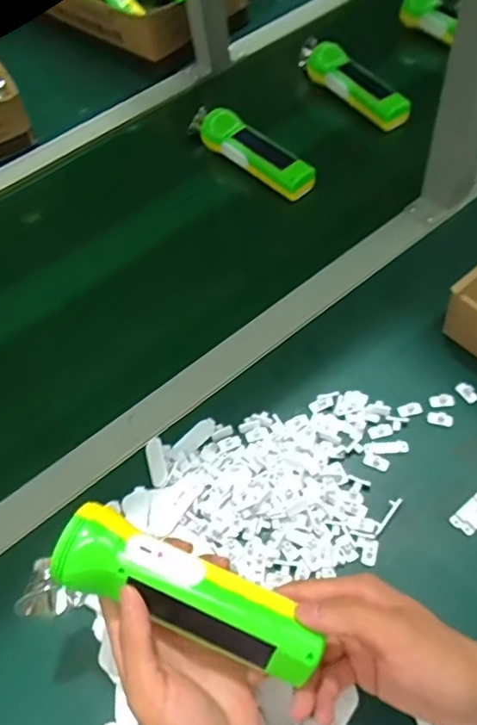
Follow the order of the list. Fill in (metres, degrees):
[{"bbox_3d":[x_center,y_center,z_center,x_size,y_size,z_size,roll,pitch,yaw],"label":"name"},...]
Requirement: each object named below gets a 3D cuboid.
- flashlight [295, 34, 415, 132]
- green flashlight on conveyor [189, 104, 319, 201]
[{"bbox_3d":[0.145,-0.380,0.736,0.042,0.035,0.200,-31,59,-13],"label":"flashlight"},{"bbox_3d":[0.012,-0.269,0.683,0.042,0.031,0.194,-41,61,-18],"label":"green flashlight on conveyor"}]

